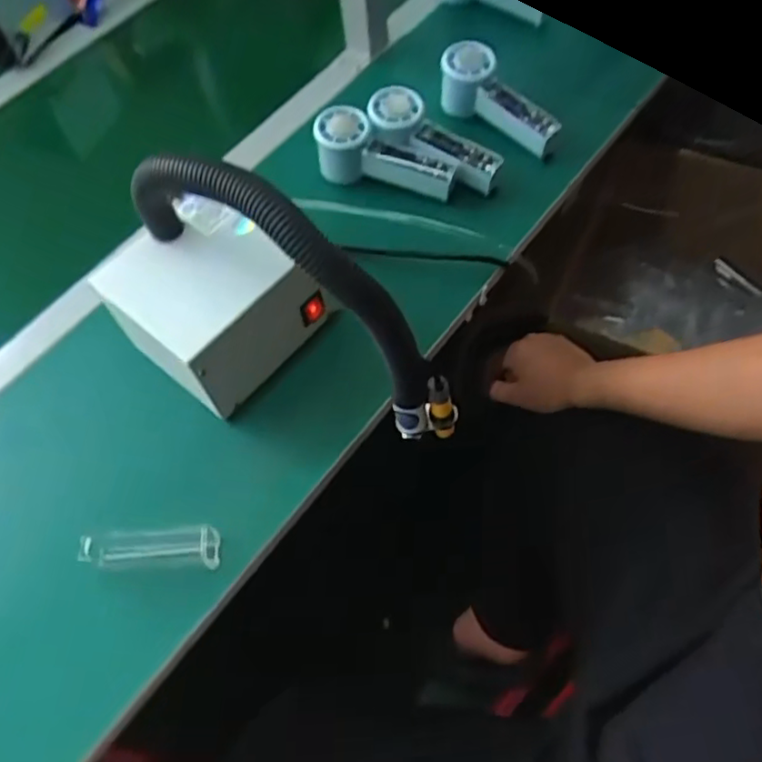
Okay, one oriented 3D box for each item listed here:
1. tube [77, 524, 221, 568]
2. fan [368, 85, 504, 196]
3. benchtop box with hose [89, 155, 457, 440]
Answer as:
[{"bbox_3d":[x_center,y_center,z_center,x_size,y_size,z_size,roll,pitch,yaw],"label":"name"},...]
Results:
[{"bbox_3d":[-0.178,0.129,0.515,0.101,0.030,0.028,2,61,-11],"label":"tube"},{"bbox_3d":[0.057,-0.253,0.678,0.152,0.038,0.054,31,66,-4],"label":"fan"},{"bbox_3d":[-0.088,-0.049,0.502,0.275,0.205,0.118,33,68,20],"label":"benchtop box with hose"}]

